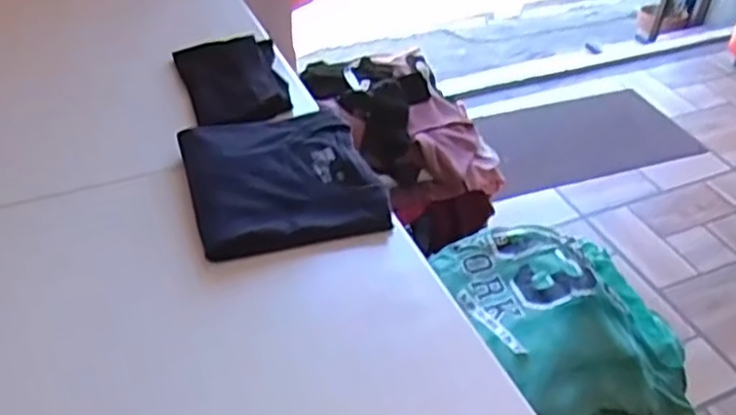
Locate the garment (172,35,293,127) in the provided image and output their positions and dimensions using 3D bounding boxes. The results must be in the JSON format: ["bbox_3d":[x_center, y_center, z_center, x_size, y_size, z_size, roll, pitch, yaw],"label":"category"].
[{"bbox_3d":[-0.197,-0.196,1.025,0.152,0.030,0.202,-14,46,-17],"label":"garment"}]

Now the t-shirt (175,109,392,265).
[{"bbox_3d":[-0.108,-0.042,0.846,0.217,0.042,0.217,-11,45,-14],"label":"t-shirt"}]

